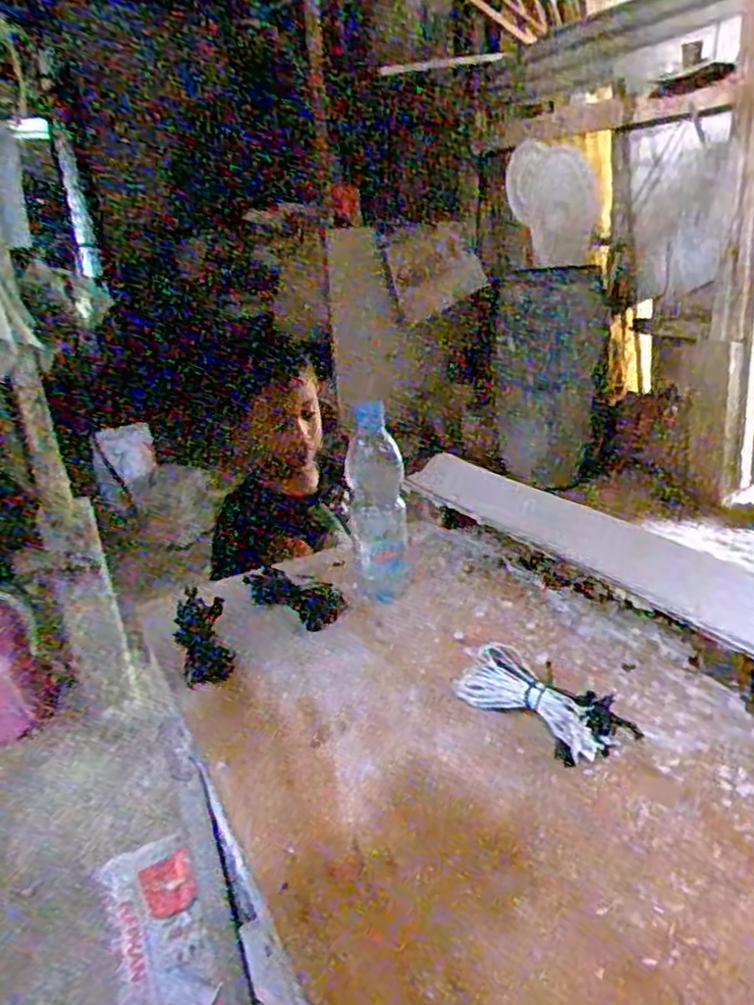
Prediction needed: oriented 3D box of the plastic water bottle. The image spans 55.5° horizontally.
[{"bbox_3d":[0.001,-0.001,0.856,0.065,0.228,0.058,-6,22,0],"label":"plastic water bottle"}]

